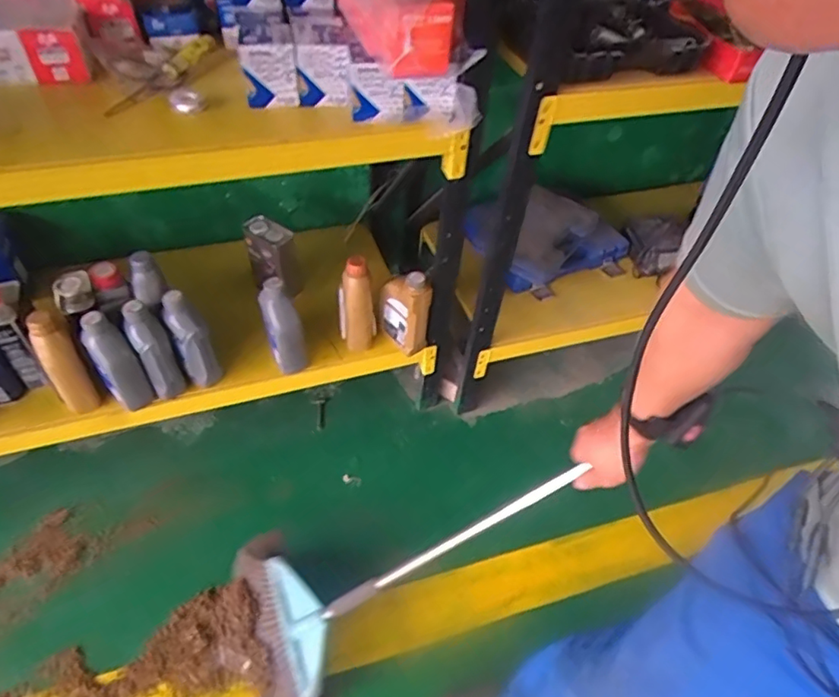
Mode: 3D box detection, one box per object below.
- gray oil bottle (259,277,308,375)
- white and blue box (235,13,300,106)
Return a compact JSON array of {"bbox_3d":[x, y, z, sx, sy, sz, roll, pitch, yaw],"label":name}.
[{"bbox_3d":[-0.285,-0.043,1.179,0.083,0.219,0.074,-15,51,-17],"label":"gray oil bottle"},{"bbox_3d":[-0.243,-0.454,0.902,0.085,0.092,0.128,-8,49,-12],"label":"white and blue box"}]

